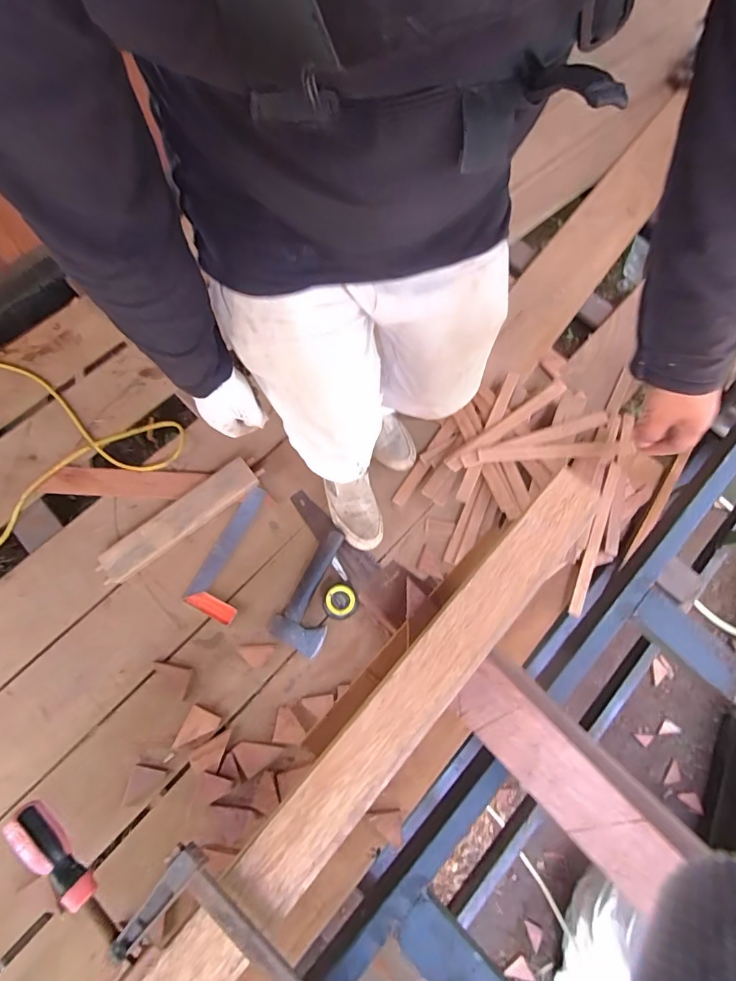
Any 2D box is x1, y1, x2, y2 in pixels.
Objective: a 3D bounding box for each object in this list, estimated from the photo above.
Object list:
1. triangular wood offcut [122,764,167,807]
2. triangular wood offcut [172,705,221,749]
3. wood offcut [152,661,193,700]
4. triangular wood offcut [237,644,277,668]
[{"bbox_3d":[-0.437,0.576,0.843,0.059,0.006,0.071,16,70,4],"label":"triangular wood offcut"},{"bbox_3d":[-0.346,0.488,0.882,0.064,0.009,0.078,22,71,6],"label":"triangular wood offcut"},{"bbox_3d":[-0.403,0.382,0.911,0.099,0.008,0.049,38,73,11],"label":"wood offcut"},{"bbox_3d":[-0.239,0.353,0.930,0.076,0.005,0.044,-5,70,-3],"label":"triangular wood offcut"}]

